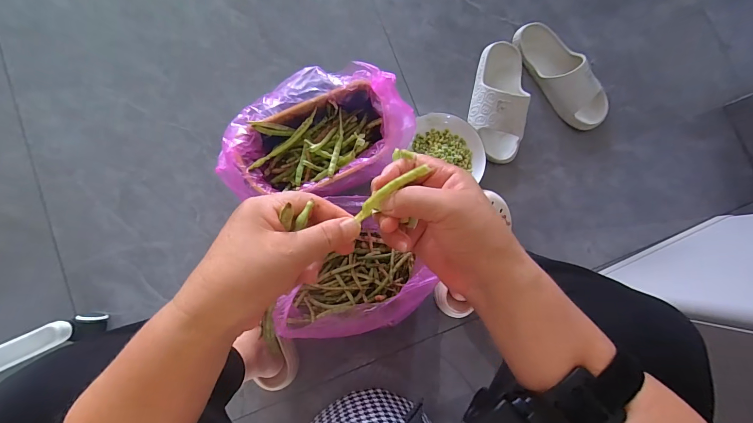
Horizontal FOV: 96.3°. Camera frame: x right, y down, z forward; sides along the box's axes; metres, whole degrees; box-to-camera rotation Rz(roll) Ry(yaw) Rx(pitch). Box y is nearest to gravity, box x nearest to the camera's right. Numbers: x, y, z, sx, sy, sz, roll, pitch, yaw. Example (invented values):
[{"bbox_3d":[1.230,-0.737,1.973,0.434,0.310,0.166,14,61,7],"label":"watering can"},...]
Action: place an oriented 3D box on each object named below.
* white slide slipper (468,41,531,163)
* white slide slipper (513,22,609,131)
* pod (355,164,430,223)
[{"bbox_3d":[0.261,-0.236,0.699,0.111,0.067,0.261,13,82,-3],"label":"white slide slipper"},{"bbox_3d":[0.394,-0.294,0.717,0.095,0.055,0.264,-36,87,-8],"label":"white slide slipper"},{"bbox_3d":[0.010,-0.014,0.241,0.059,0.006,0.010,-36,87,13],"label":"pod"}]

